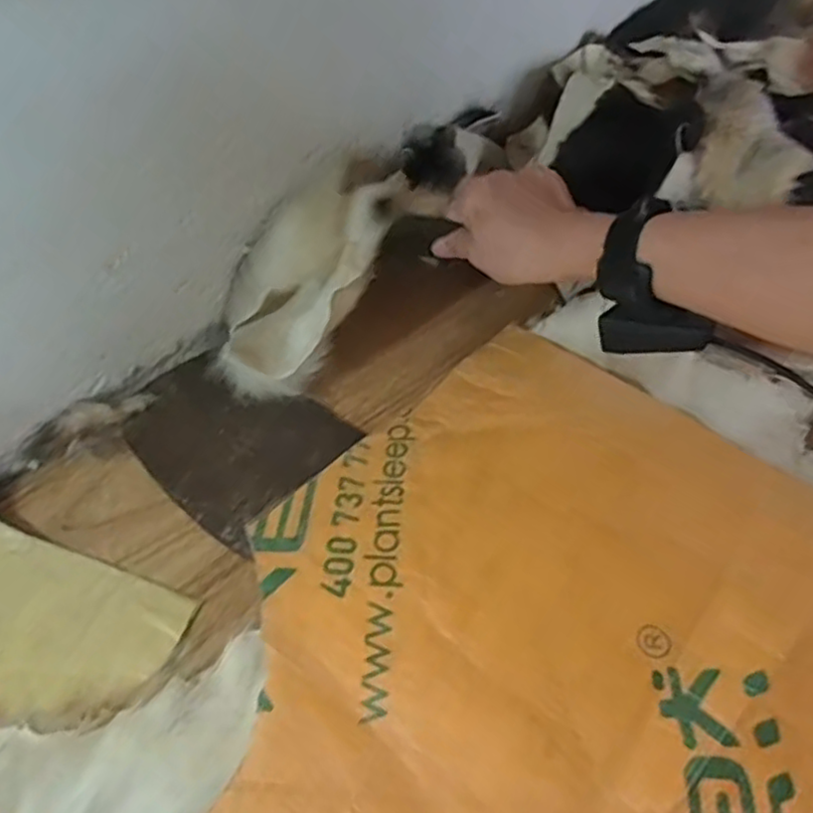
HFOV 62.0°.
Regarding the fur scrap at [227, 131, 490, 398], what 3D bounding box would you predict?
[{"bbox_3d":[-0.047,-0.144,0.559,0.126,0.078,0.299,26,70,27],"label":"fur scrap"}]

